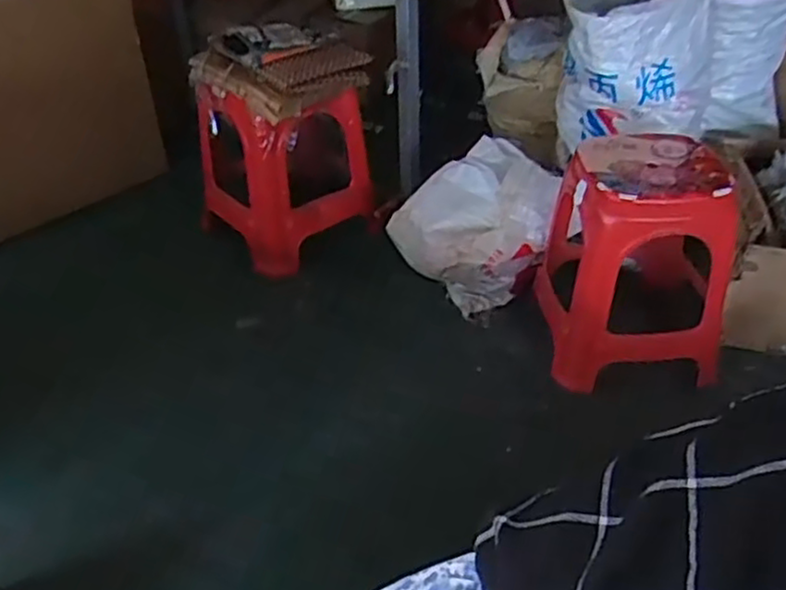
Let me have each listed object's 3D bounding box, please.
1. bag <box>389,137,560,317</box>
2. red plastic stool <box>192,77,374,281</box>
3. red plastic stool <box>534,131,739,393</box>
[{"bbox_3d":[0.196,-0.165,1.747,0.295,0.284,0.321,29,47,33],"label":"bag"},{"bbox_3d":[-0.266,-0.322,1.808,0.360,0.377,0.329,-29,45,-31],"label":"red plastic stool"},{"bbox_3d":[0.514,-0.075,1.547,0.363,0.423,0.362,0,38,1],"label":"red plastic stool"}]

